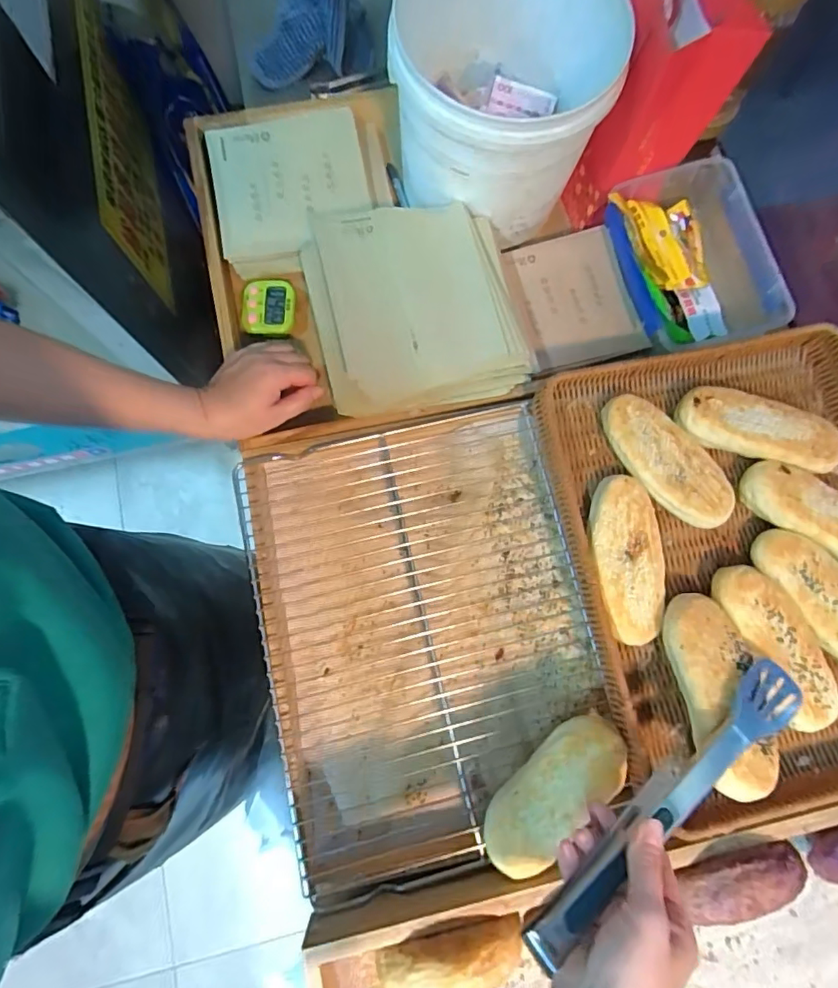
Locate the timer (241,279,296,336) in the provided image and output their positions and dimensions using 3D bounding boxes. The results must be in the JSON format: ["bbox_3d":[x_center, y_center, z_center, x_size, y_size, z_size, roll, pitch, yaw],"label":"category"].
[{"bbox_3d":[-0.169,-0.207,0.571,0.052,0.019,0.064,8,78,0],"label":"timer"}]

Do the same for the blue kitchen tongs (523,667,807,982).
[{"bbox_3d":[0.181,0.214,0.367,0.276,0.029,0.036,-30,80,-20],"label":"blue kitchen tongs"}]

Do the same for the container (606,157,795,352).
[{"bbox_3d":[0.294,-0.259,0.571,0.165,0.076,0.198,-11,78,-4],"label":"container"}]

